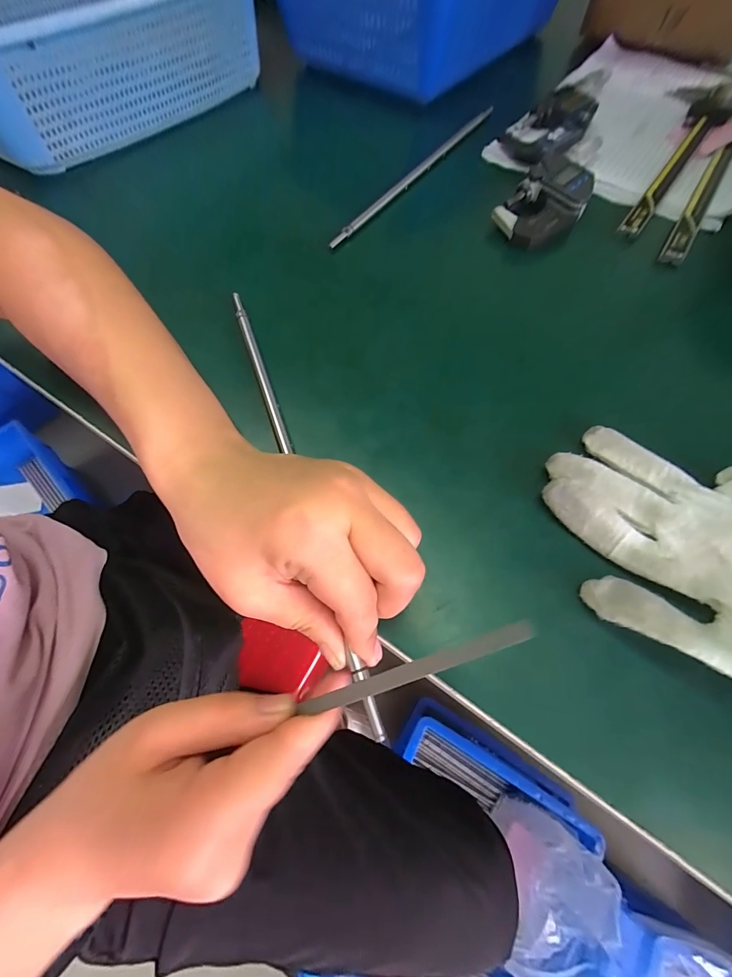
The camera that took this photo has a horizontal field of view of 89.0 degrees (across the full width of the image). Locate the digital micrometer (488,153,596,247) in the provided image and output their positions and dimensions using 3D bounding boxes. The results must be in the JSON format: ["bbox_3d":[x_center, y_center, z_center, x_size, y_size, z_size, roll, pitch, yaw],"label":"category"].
[{"bbox_3d":[0.141,-0.226,0.296,0.055,0.028,0.091,33,69,15],"label":"digital micrometer"}]

